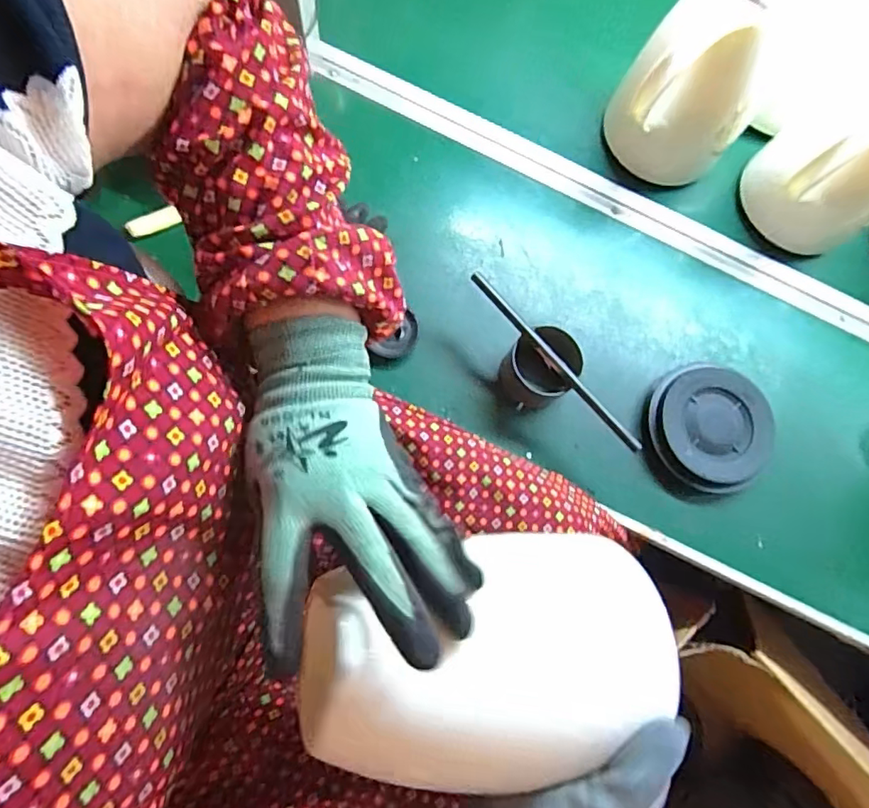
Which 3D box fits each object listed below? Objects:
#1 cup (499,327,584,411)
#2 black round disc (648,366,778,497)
[{"bbox_3d":[0.110,-0.036,0.565,0.076,0.061,0.072,0,69,0],"label":"cup"},{"bbox_3d":[0.300,0.024,0.577,0.116,0.032,0.133,-2,69,-1],"label":"black round disc"}]

